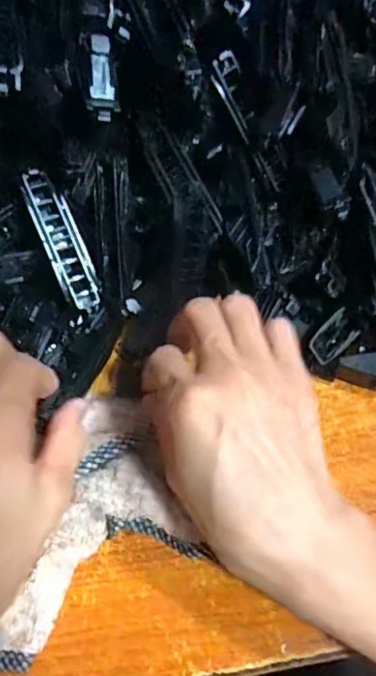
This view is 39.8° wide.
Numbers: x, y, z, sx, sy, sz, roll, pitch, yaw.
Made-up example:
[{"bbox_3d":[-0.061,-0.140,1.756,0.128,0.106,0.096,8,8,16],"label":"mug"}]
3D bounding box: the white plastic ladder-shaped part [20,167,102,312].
[{"bbox_3d":[-0.065,-0.050,0.273,0.021,0.013,0.075,-24,93,-8],"label":"white plastic ladder-shaped part"}]

